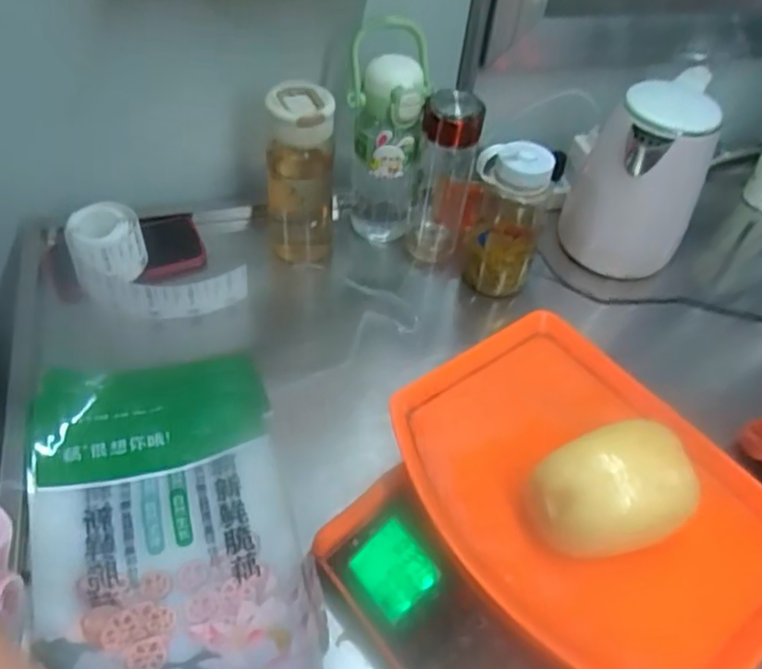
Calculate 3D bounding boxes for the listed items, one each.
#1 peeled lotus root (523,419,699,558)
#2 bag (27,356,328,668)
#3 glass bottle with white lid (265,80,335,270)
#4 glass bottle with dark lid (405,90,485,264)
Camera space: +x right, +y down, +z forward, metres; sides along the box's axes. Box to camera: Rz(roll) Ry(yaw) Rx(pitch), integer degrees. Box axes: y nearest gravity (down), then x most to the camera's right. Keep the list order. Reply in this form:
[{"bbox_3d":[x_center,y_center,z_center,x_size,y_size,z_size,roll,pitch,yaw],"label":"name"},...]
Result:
[{"bbox_3d":[0.149,0.107,0.439,0.100,0.078,0.071,-11,50,-15],"label":"peeled lotus root"},{"bbox_3d":[-0.180,0.158,0.548,0.207,0.029,0.350,-12,50,-15],"label":"bag"},{"bbox_3d":[-0.093,-0.179,0.735,0.077,0.203,0.081,-1,48,-6],"label":"glass bottle with white lid"},{"bbox_3d":[0.073,-0.182,0.766,0.062,0.204,0.065,10,48,4],"label":"glass bottle with dark lid"}]

